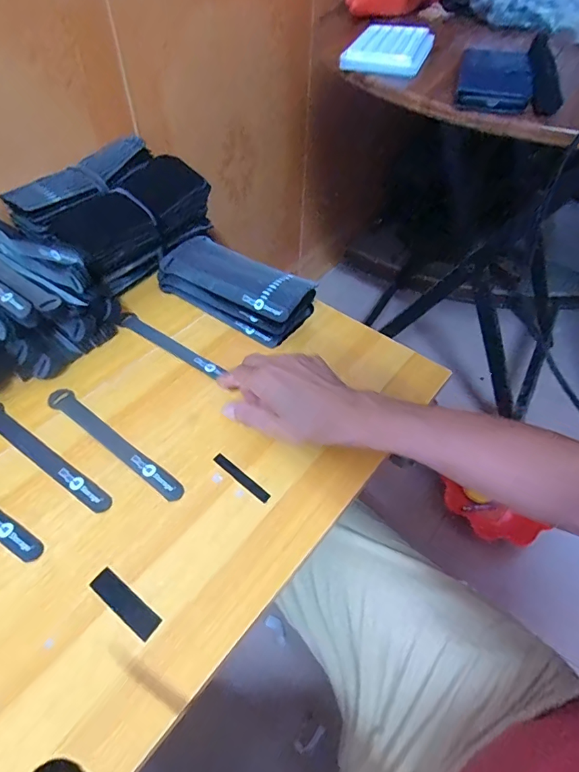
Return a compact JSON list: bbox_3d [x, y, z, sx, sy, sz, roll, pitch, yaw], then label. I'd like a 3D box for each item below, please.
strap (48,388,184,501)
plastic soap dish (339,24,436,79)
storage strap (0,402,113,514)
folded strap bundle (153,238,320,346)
[{"bbox_3d":[-0.186,0.056,0.466,0.201,0.004,0.026,33,57,23],"label":"strap"},{"bbox_3d":[0.129,-0.436,0.582,0.100,0.026,0.131,17,52,11],"label":"plastic soap dish"},{"bbox_3d":[-0.254,0.069,0.455,0.201,0.005,0.025,31,56,21],"label":"storage strap"},{"bbox_3d":[-0.071,-0.132,0.595,0.208,0.047,0.094,29,56,20],"label":"folded strap bundle"}]

